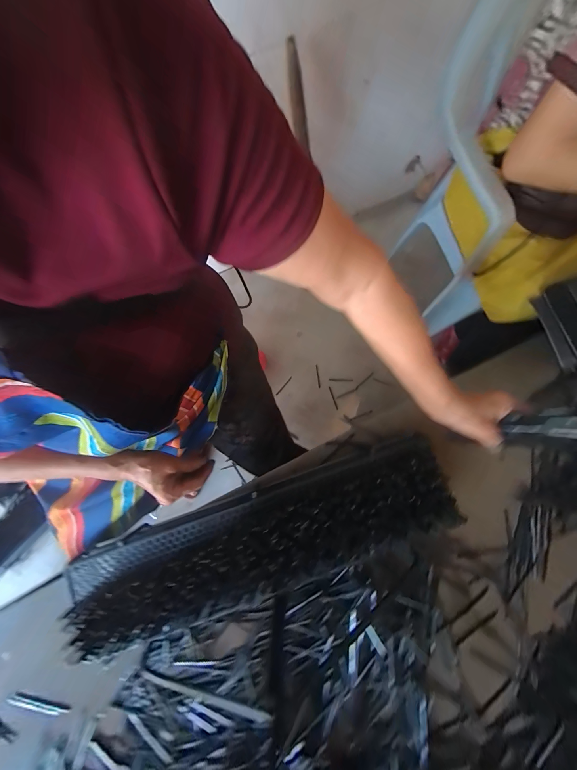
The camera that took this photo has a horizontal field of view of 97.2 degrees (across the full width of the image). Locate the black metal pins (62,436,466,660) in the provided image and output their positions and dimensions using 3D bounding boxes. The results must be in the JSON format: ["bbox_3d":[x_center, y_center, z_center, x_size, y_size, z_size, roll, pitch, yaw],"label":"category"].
[{"bbox_3d":[-0.041,0.237,0.408,0.582,0.133,0.137,-20,82,3],"label":"black metal pins"}]

